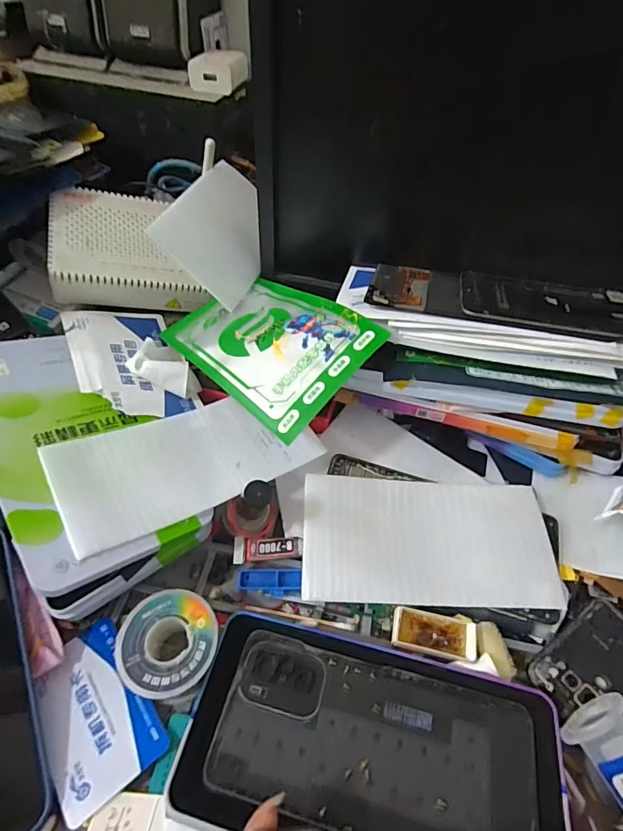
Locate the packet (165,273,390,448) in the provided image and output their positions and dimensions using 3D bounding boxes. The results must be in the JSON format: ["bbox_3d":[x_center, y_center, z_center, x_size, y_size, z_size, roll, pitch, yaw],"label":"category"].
[{"bbox_3d":[-0.036,-0.058,0.332,0.097,0.016,0.163,-45,51,-11],"label":"packet"}]

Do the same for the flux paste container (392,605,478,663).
[{"bbox_3d":[0.073,0.132,0.271,0.048,0.010,0.022,13,51,6],"label":"flux paste container"}]

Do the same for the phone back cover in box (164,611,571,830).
[{"bbox_3d":[0.030,0.170,0.233,0.183,0.018,0.097,12,51,6],"label":"phone back cover in box"}]

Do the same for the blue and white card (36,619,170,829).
[{"bbox_3d":[-0.120,0.161,0.247,0.052,0.004,0.083,-32,53,-24],"label":"blue and white card"}]

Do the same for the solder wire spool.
[{"bbox_3d":[-0.080,0.130,0.256,0.052,0.023,0.052,2,50,-2],"label":"solder wire spool"}]

